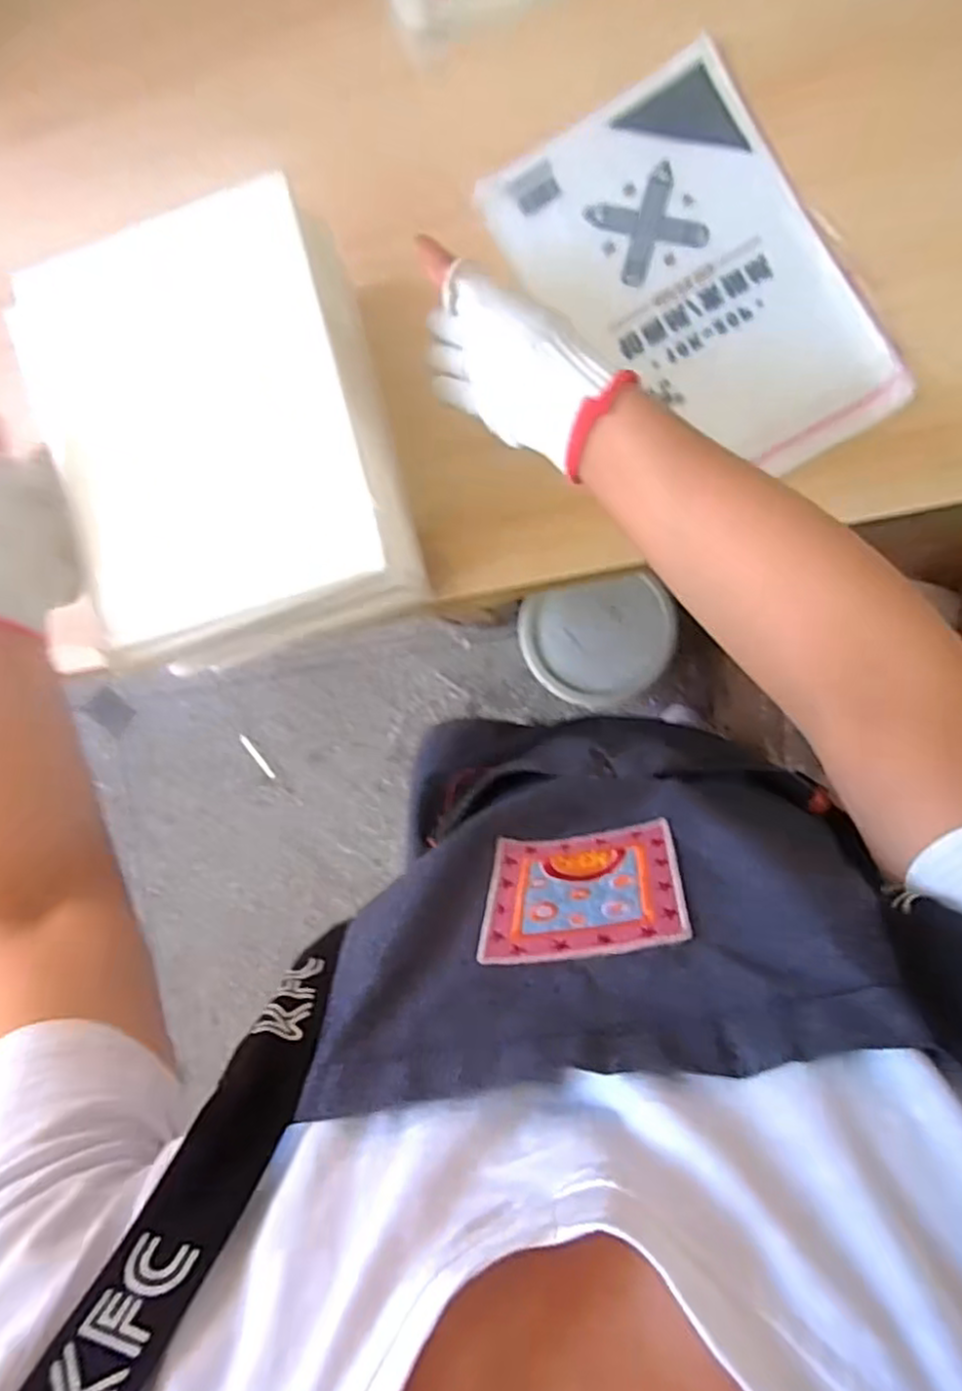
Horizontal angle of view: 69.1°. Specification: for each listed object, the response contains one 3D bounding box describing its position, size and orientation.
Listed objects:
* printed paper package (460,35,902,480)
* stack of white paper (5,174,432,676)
[{"bbox_3d":[0.159,-0.312,0.535,0.192,0.017,0.314,-30,86,8],"label":"printed paper package"},{"bbox_3d":[-0.170,-0.171,0.474,0.203,0.074,0.265,-15,88,8],"label":"stack of white paper"}]

